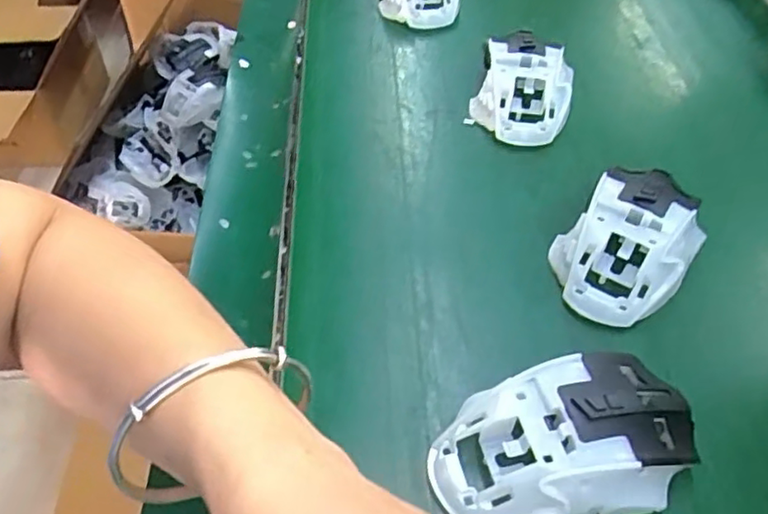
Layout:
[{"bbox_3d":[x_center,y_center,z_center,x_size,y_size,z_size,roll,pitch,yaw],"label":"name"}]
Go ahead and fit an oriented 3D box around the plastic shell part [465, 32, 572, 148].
[{"bbox_3d":[0.097,-0.117,0.447,0.068,0.040,0.081,16,52,14],"label":"plastic shell part"}]

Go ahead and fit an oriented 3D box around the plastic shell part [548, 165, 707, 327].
[{"bbox_3d":[0.134,-0.008,0.351,0.067,0.038,0.096,34,58,26],"label":"plastic shell part"}]

